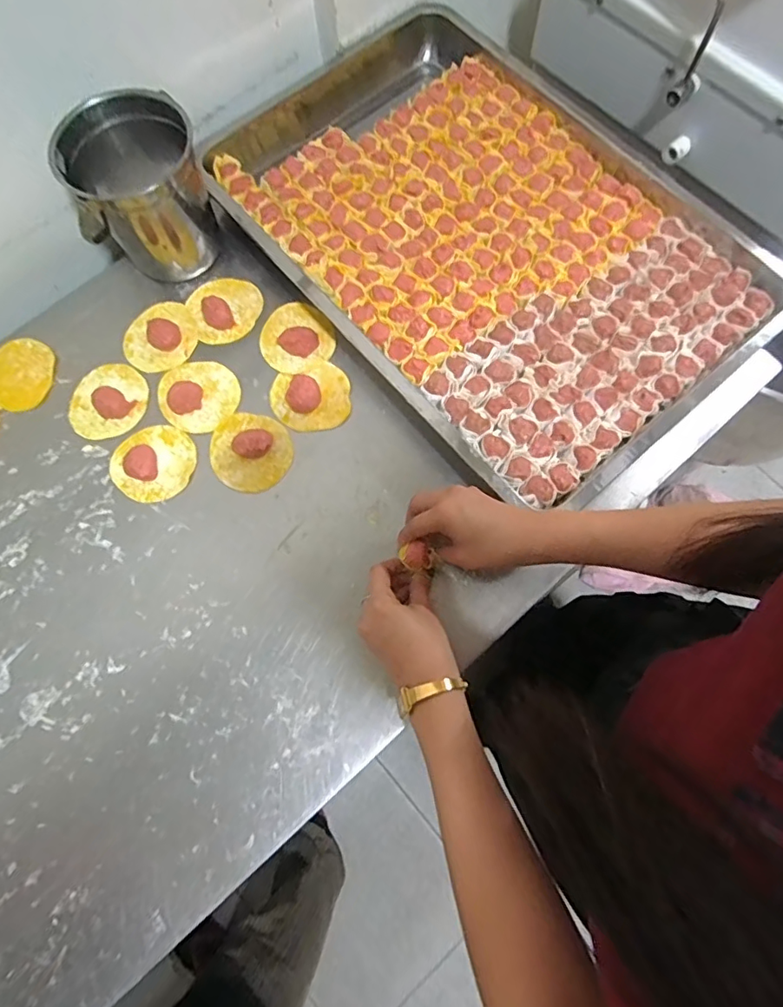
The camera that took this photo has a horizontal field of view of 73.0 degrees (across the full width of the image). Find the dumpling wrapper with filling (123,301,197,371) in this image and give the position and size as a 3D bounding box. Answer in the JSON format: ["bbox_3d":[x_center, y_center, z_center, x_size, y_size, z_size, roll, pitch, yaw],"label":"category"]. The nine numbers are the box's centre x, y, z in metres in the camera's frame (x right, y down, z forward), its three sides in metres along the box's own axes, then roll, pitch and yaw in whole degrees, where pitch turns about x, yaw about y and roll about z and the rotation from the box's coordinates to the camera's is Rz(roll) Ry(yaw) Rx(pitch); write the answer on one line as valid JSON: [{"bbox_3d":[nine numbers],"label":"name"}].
[{"bbox_3d":[-0.262,-0.188,0.590,0.078,0.012,0.084,0,73,0],"label":"dumpling wrapper with filling"}]

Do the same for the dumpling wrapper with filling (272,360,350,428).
[{"bbox_3d":[-0.087,-0.116,0.562,0.082,0.014,0.075,0,73,0],"label":"dumpling wrapper with filling"}]

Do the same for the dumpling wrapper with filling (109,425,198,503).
[{"bbox_3d":[-0.246,-0.045,0.542,0.083,0.020,0.083,0,73,0],"label":"dumpling wrapper with filling"}]

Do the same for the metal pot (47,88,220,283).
[{"bbox_3d":[-0.262,-0.330,0.569,0.124,0.142,0.105,-20,74,-5],"label":"metal pot"}]

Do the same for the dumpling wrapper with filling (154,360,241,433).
[{"bbox_3d":[-0.209,-0.118,0.567,0.086,0.008,0.080,0,73,0],"label":"dumpling wrapper with filling"}]

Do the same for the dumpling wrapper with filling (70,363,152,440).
[{"bbox_3d":[-0.306,-0.112,0.567,0.080,0.013,0.084,0,73,0],"label":"dumpling wrapper with filling"}]

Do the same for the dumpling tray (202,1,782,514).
[{"bbox_3d":[0.084,-0.311,0.602,0.398,0.056,0.622,-40,77,-11],"label":"dumpling tray"}]

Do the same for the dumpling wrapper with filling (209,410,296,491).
[{"bbox_3d":[-0.147,-0.057,0.544,0.087,0.017,0.080,30,76,9],"label":"dumpling wrapper with filling"}]

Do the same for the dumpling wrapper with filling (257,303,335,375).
[{"bbox_3d":[-0.107,-0.186,0.585,0.079,0.012,0.081,0,73,0],"label":"dumpling wrapper with filling"}]

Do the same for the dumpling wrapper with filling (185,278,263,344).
[{"bbox_3d":[-0.187,-0.225,0.593,0.079,0.024,0.078,-22,74,-6],"label":"dumpling wrapper with filling"}]

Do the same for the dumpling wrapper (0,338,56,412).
[{"bbox_3d":[-0.411,-0.145,0.584,0.086,0.004,0.076,42,78,12],"label":"dumpling wrapper"}]

